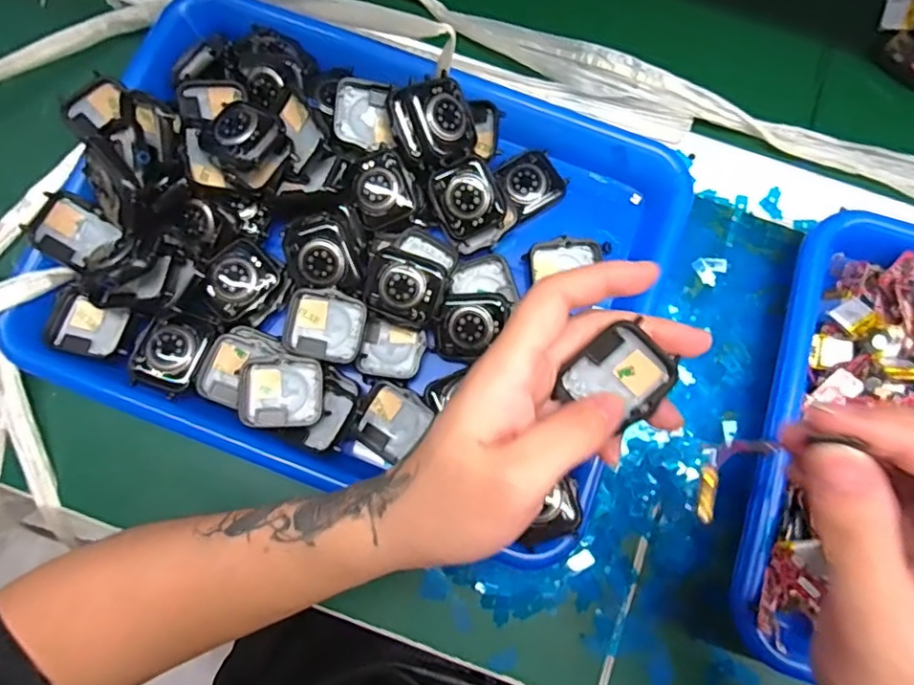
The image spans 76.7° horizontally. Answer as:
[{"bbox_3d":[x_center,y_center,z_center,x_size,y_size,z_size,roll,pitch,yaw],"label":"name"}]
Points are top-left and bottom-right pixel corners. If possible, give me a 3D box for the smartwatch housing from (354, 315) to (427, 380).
[{"bbox_3d":[-0.037,0.004,0.329,0.035,0.014,0.033,15,79,2],"label":"smartwatch housing"}]

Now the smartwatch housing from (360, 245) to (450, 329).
[{"bbox_3d":[-0.028,-0.031,0.317,0.043,0.011,0.035,20,79,3],"label":"smartwatch housing"}]

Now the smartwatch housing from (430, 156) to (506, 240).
[{"bbox_3d":[0.006,-0.081,0.332,0.035,0.007,0.042,-26,98,7],"label":"smartwatch housing"}]

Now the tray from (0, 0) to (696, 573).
[{"bbox_3d":[-0.055,-0.053,0.325,0.328,0.050,0.254,21,79,3],"label":"tray"}]

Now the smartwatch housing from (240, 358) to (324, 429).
[{"bbox_3d":[-0.093,0.027,0.308,0.041,0.009,0.036,-1,79,-1],"label":"smartwatch housing"}]

